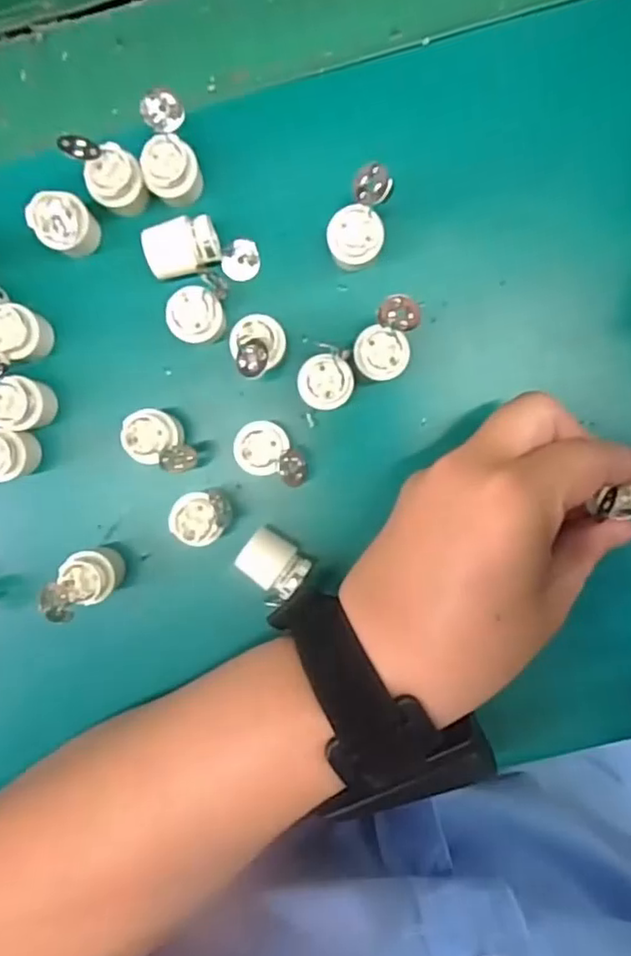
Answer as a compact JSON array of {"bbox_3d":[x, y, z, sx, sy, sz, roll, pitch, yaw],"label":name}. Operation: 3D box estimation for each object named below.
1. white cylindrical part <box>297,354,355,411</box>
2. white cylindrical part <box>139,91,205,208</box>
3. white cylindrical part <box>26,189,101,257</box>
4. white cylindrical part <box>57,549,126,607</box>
[{"bbox_3d":[0.005,-0.038,0.257,0.021,0.026,0.021,0,93,3],"label":"white cylindrical part"},{"bbox_3d":[-0.057,-0.126,0.248,0.020,0.033,0.032,-12,92,4],"label":"white cylindrical part"},{"bbox_3d":[-0.100,-0.100,0.255,0.018,0.028,0.020,16,93,3],"label":"white cylindrical part"},{"bbox_3d":[-0.091,0.039,0.264,0.017,0.028,0.020,-9,92,4],"label":"white cylindrical part"}]

